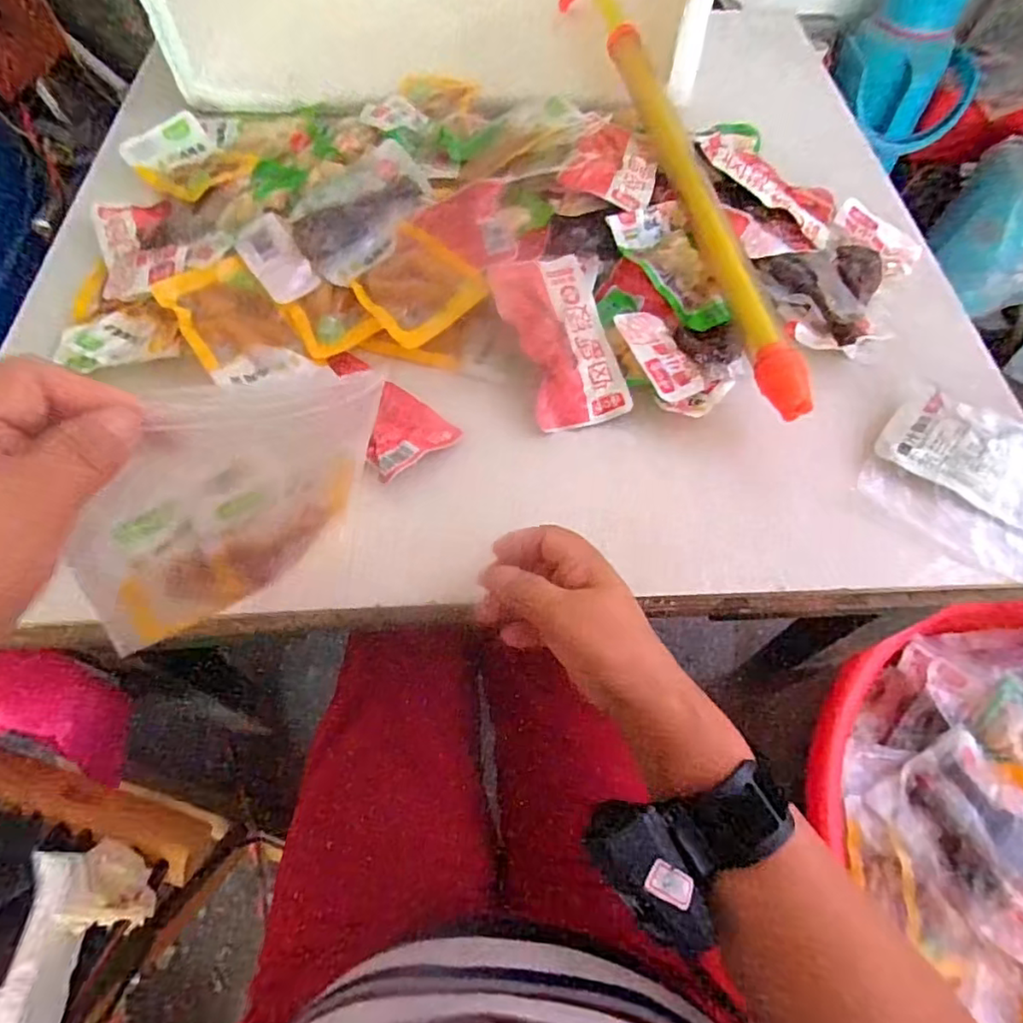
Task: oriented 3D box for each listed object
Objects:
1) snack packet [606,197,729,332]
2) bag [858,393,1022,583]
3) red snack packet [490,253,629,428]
[{"bbox_3d":[0.131,-0.194,0.487,0.067,0.019,0.115,-26,79,-14],"label":"snack packet"},{"bbox_3d":[0.351,-0.011,0.423,0.187,0.032,0.117,28,65,14],"label":"bag"},{"bbox_3d":[0.040,-0.130,0.468,0.080,0.012,0.134,-17,85,-20],"label":"red snack packet"}]

